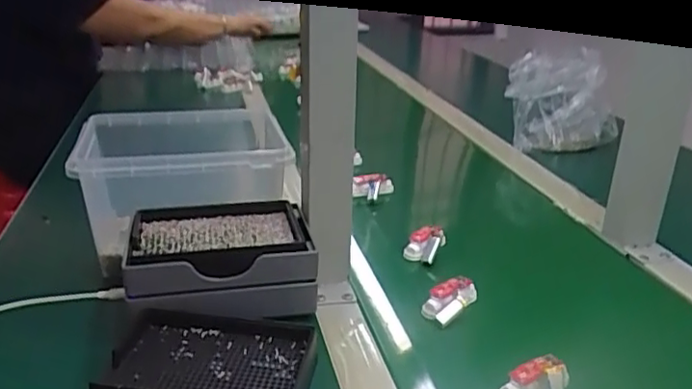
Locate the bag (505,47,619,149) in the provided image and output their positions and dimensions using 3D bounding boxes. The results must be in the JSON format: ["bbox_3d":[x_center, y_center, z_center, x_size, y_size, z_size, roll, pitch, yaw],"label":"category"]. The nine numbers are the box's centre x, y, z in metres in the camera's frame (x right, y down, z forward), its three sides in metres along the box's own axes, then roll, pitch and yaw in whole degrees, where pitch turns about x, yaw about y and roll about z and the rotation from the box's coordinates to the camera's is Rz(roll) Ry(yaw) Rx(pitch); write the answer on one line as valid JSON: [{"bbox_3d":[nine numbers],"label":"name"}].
[{"bbox_3d":[0.336,-0.145,0.953,0.134,0.131,0.122,-13,27,-31],"label":"bag"}]

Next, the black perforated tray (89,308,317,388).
[{"bbox_3d":[-0.098,0.125,0.439,0.143,0.029,0.095,4,23,5],"label":"black perforated tray"}]

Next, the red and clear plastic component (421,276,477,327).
[{"bbox_3d":[0.093,0.093,0.548,0.025,0.027,0.052,22,30,40],"label":"red and clear plastic component"}]

